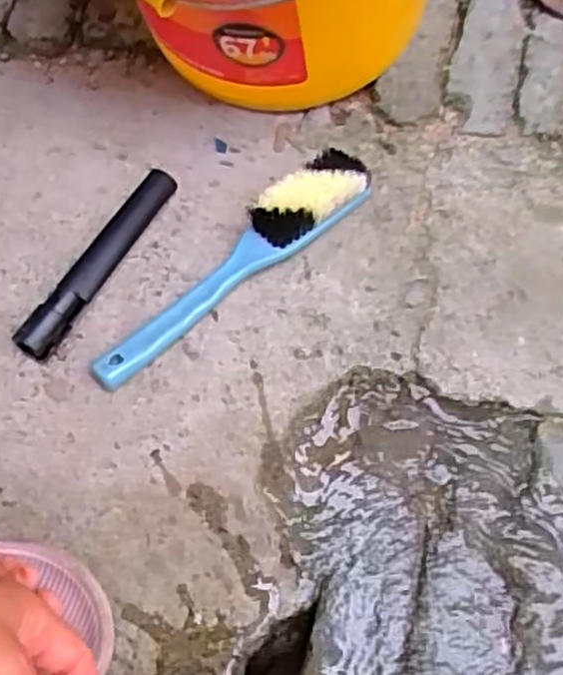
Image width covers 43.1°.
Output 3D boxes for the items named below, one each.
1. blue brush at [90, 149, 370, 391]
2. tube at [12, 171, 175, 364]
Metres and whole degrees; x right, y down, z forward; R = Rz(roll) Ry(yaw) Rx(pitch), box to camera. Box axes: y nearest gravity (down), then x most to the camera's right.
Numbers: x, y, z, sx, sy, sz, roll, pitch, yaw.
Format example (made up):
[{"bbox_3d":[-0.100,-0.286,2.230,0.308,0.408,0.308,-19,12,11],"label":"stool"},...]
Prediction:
[{"bbox_3d":[-0.034,-0.050,0.477,0.227,0.028,0.040,-39,72,-15],"label":"blue brush"},{"bbox_3d":[-0.124,-0.054,0.482,0.024,0.022,0.157,27,69,11],"label":"tube"}]

